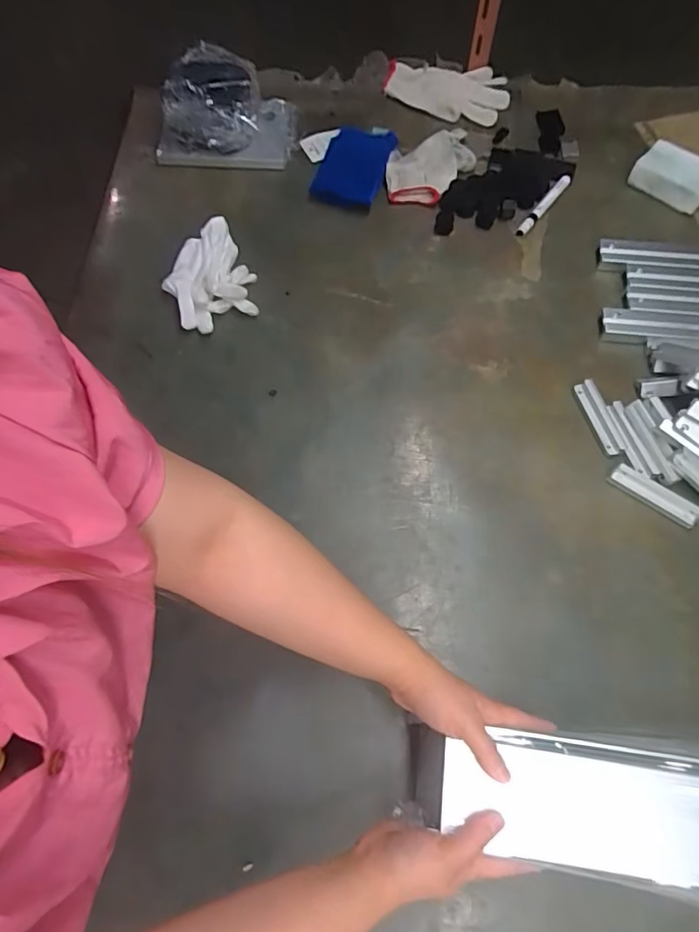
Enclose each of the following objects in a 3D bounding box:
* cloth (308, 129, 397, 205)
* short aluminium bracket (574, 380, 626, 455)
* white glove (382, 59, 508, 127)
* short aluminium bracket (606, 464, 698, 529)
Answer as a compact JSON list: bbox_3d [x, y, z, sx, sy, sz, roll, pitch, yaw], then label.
[{"bbox_3d":[0.003,-0.478,0.799,0.109,0.025,0.154,14,66,9],"label":"cloth"},{"bbox_3d":[0.308,-0.060,0.622,0.024,0.012,0.099,-14,64,-4],"label":"short aluminium bracket"},{"bbox_3d":[0.173,-0.663,0.892,0.210,0.038,0.138,24,68,13],"label":"white glove"},{"bbox_3d":[0.349,0.034,0.578,0.098,0.005,0.027,34,99,16],"label":"short aluminium bracket"}]

